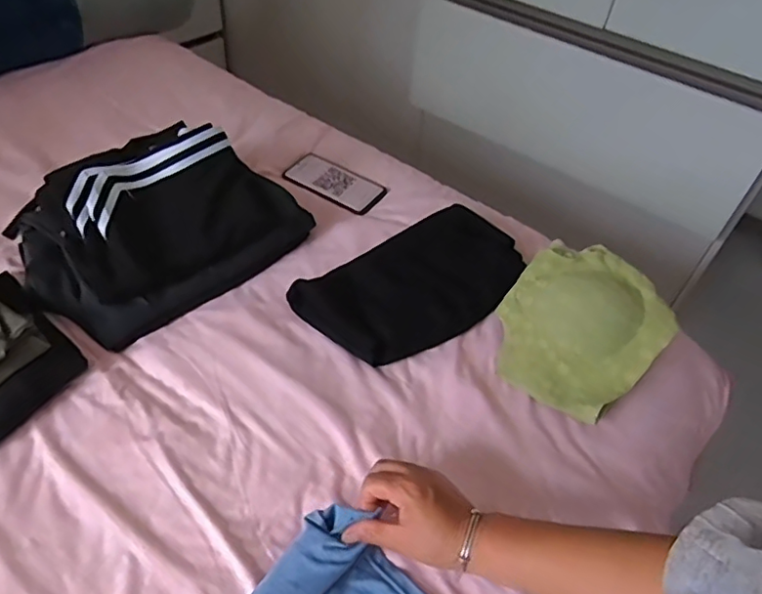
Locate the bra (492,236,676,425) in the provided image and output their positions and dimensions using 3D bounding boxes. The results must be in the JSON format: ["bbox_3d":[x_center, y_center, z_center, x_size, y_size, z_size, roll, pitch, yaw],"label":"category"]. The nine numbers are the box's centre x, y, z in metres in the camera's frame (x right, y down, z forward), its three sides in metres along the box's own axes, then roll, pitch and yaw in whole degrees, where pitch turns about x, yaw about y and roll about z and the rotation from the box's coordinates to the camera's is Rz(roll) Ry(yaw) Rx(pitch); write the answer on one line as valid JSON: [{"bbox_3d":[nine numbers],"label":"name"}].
[{"bbox_3d":[0.240,0.037,0.698,0.192,0.092,0.180,-33,58,-32],"label":"bra"}]

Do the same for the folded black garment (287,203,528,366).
[{"bbox_3d":[0.050,-0.021,0.748,0.303,0.059,0.169,-27,55,-29],"label":"folded black garment"}]

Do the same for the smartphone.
[{"bbox_3d":[-0.077,-0.189,0.935,0.171,0.014,0.082,29,50,19],"label":"smartphone"}]

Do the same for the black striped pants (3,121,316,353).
[{"bbox_3d":[-0.298,-0.117,0.746,0.329,0.119,0.259,-34,59,-32],"label":"black striped pants"}]

